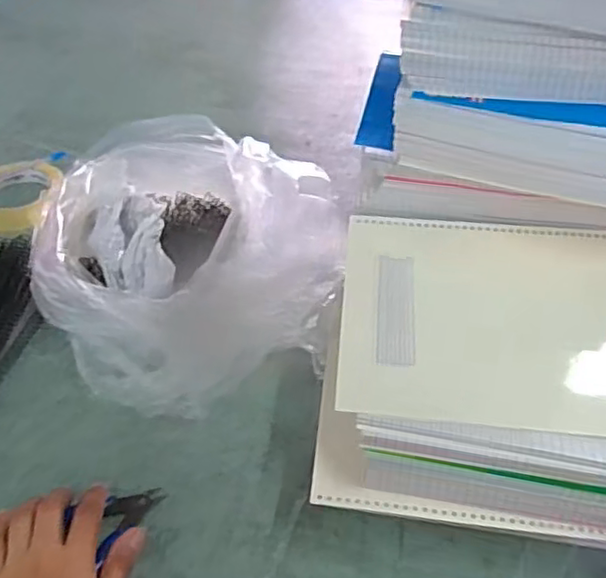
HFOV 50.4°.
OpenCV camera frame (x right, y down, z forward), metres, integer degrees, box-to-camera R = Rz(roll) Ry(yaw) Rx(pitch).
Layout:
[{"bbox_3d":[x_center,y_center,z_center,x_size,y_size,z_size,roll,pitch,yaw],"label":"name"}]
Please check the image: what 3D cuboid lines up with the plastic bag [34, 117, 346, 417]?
[{"bbox_3d":[-0.111,-0.049,0.621,0.256,0.104,0.322,-9,46,-12],"label":"plastic bag"}]

